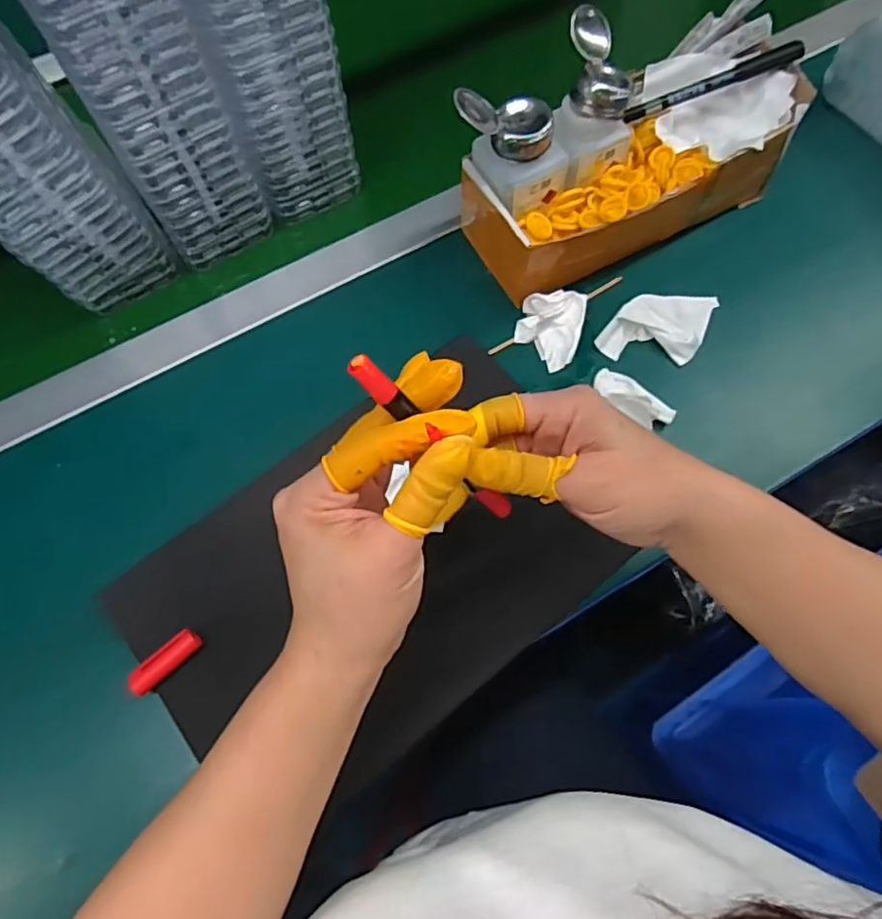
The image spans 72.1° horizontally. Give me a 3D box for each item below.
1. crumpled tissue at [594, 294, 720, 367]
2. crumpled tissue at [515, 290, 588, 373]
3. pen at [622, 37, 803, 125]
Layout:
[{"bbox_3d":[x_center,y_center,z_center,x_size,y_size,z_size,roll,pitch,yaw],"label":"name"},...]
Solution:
[{"bbox_3d":[0.163,-0.101,0.446,0.061,0.014,0.084,35,74,13],"label":"crumpled tissue"},{"bbox_3d":[0.079,-0.097,0.443,0.045,0.022,0.051,15,70,7],"label":"crumpled tissue"},{"bbox_3d":[0.194,-0.270,0.437,0.123,0.010,0.015,-17,69,11],"label":"pen"}]

